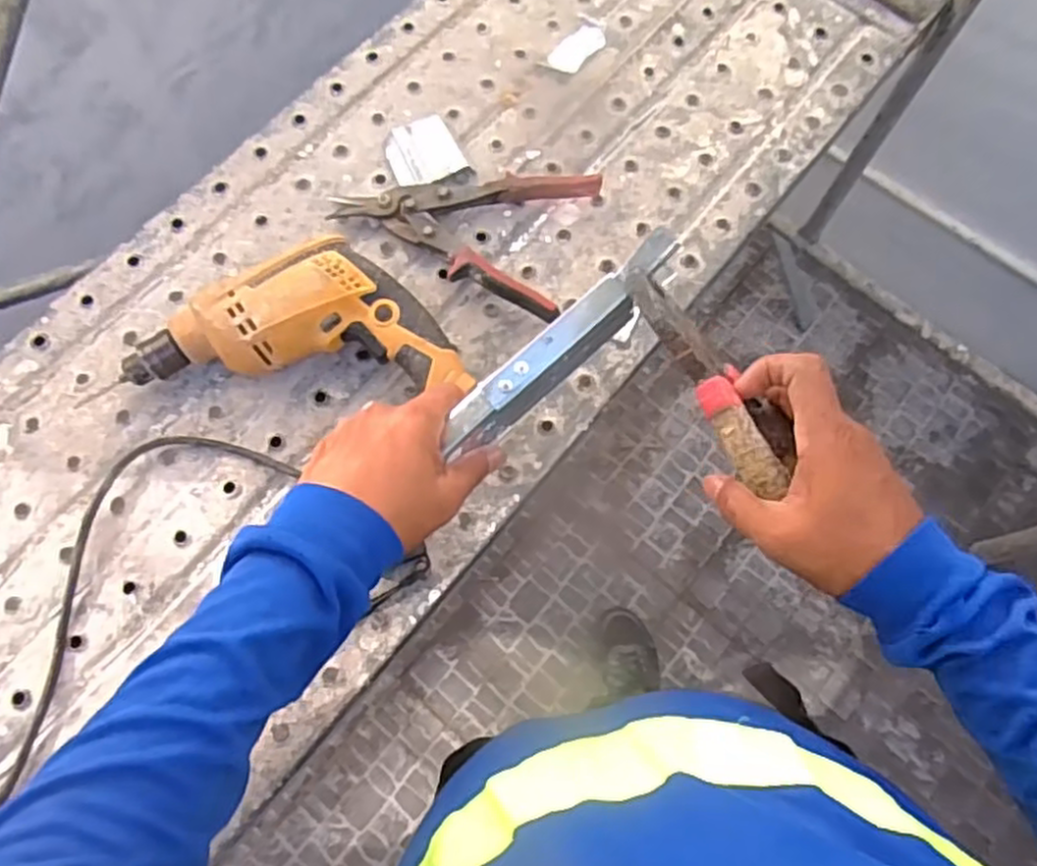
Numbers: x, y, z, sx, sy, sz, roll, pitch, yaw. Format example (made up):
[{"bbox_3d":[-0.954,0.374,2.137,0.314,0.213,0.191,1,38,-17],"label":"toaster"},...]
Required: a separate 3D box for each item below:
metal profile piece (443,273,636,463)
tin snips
[{"bbox_3d":[0.013,-0.038,0.438,0.136,0.037,0.023,-42,76,2],"label":"metal profile piece"},{"bbox_3d":[-0.053,-0.187,0.645,0.217,0.032,0.142,18,71,5],"label":"tin snips"}]

